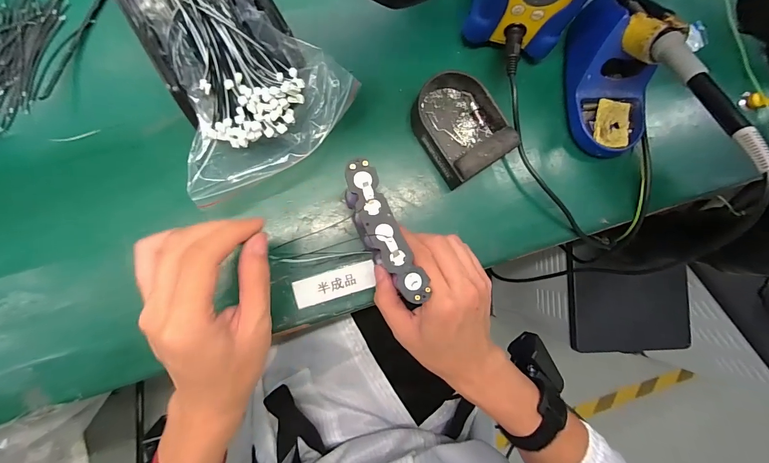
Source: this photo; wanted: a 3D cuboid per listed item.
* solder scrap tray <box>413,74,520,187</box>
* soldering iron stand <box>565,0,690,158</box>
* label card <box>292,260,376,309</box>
[{"bbox_3d":[0.073,-0.105,0.340,0.077,0.037,0.099,-32,89,-7],"label":"solder scrap tray"},{"bbox_3d":[0.236,-0.158,0.342,0.079,0.089,0.152,-6,86,-6],"label":"soldering iron stand"},{"bbox_3d":[-0.046,0.050,0.332,0.077,0.004,0.026,-15,87,-7],"label":"label card"}]

